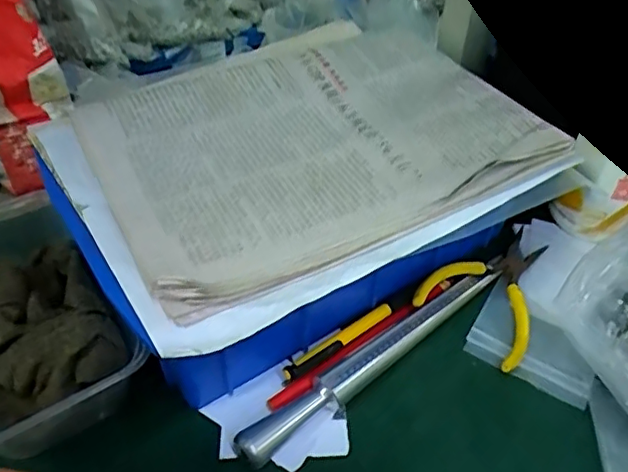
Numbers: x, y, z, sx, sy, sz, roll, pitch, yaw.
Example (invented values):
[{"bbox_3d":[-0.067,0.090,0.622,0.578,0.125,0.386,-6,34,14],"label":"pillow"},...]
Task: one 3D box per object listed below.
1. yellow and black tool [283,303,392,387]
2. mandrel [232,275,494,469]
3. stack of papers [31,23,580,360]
[{"bbox_3d":[0.016,0.068,0.378,0.089,0.011,0.011,-32,53,-27],"label":"yellow and black tool"},{"bbox_3d":[0.041,0.077,0.372,0.207,0.022,0.019,-31,53,-27],"label":"mandrel"},{"bbox_3d":[-0.008,-0.060,0.374,0.278,0.023,0.208,-26,51,-23],"label":"stack of papers"}]

